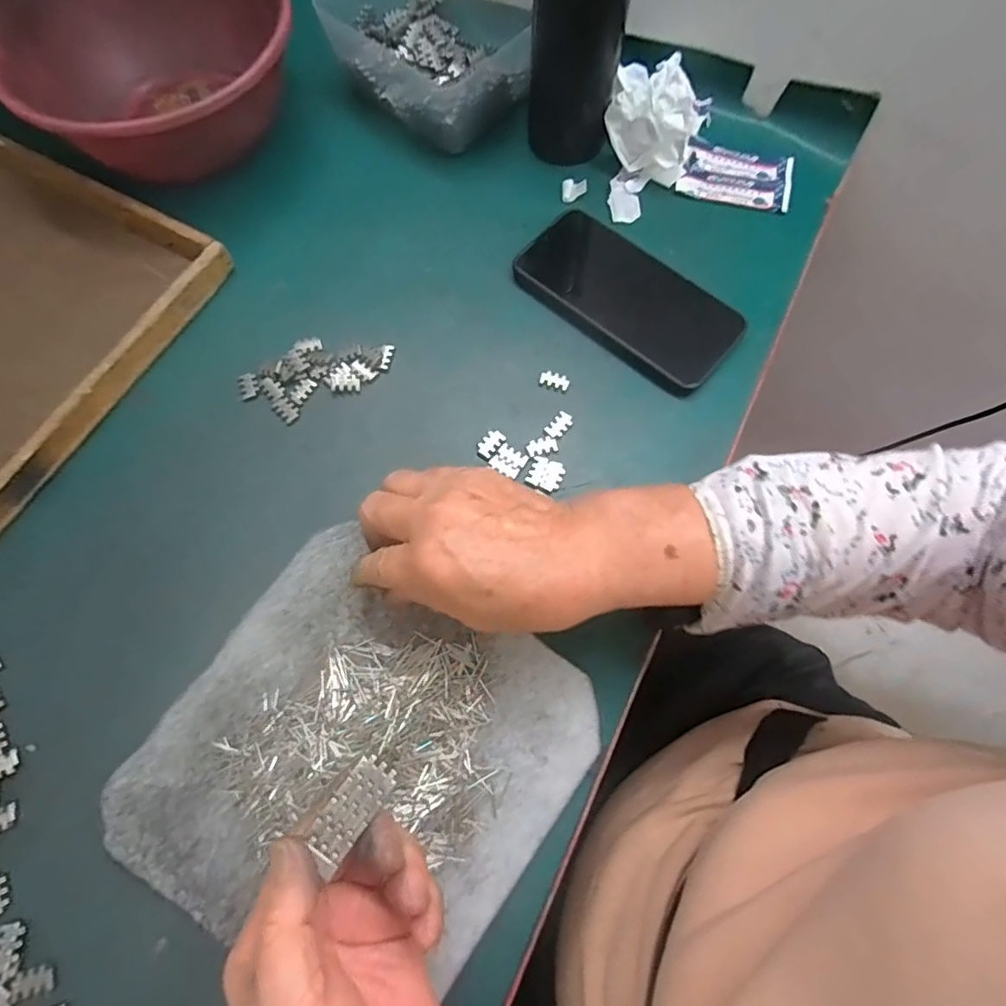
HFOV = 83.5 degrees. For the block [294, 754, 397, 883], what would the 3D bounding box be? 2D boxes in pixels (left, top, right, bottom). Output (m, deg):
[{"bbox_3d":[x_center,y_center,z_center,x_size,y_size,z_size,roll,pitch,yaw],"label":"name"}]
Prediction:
[{"bbox_3d":[-0.066,0.131,0.243,0.021,0.006,0.042,39,75,10],"label":"block"}]

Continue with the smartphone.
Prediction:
[{"bbox_3d":[0.089,-0.148,0.407,0.161,0.010,0.078,38,74,14],"label":"smartphone"}]

